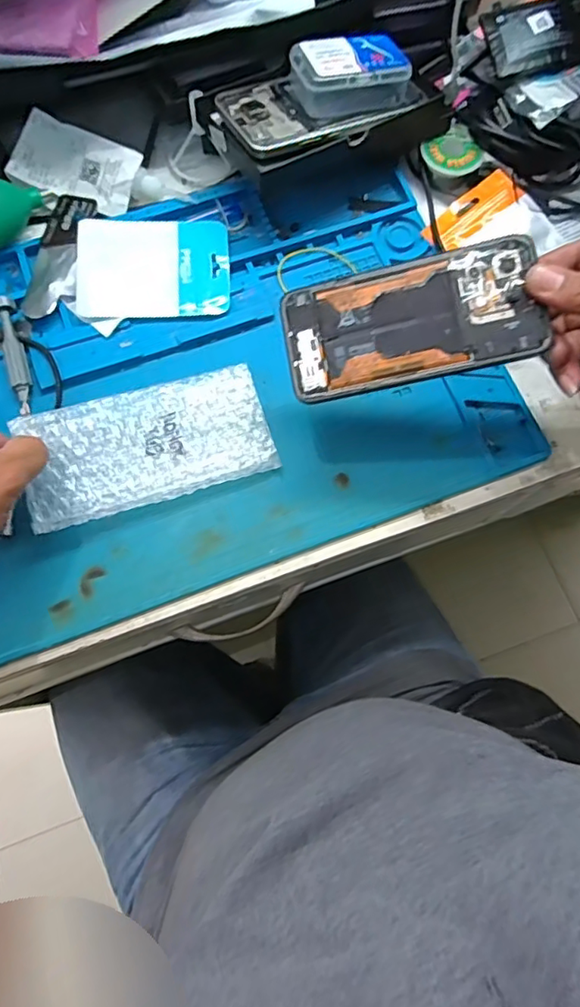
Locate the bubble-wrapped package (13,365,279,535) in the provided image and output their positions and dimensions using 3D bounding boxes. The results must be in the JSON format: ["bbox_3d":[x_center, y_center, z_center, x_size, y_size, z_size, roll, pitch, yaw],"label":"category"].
[{"bbox_3d":[-0.101,-0.043,0.397,0.169,0.023,0.081,-18,75,-7],"label":"bubble-wrapped package"}]

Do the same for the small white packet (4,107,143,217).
[{"bbox_3d":[-0.178,-0.281,0.463,0.095,0.012,0.056,18,101,-6],"label":"small white packet"}]

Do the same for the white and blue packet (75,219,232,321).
[{"bbox_3d":[-0.110,-0.190,0.449,0.120,0.009,0.088,-3,74,-2],"label":"white and blue packet"}]

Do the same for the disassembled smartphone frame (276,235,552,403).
[{"bbox_3d":[0.075,-0.117,0.355,0.156,0.005,0.077,-10,85,10],"label":"disassembled smartphone frame"}]

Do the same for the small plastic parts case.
[{"bbox_3d":[0.044,-0.334,0.434,0.089,0.037,0.056,-23,75,-8],"label":"small plastic parts case"}]

